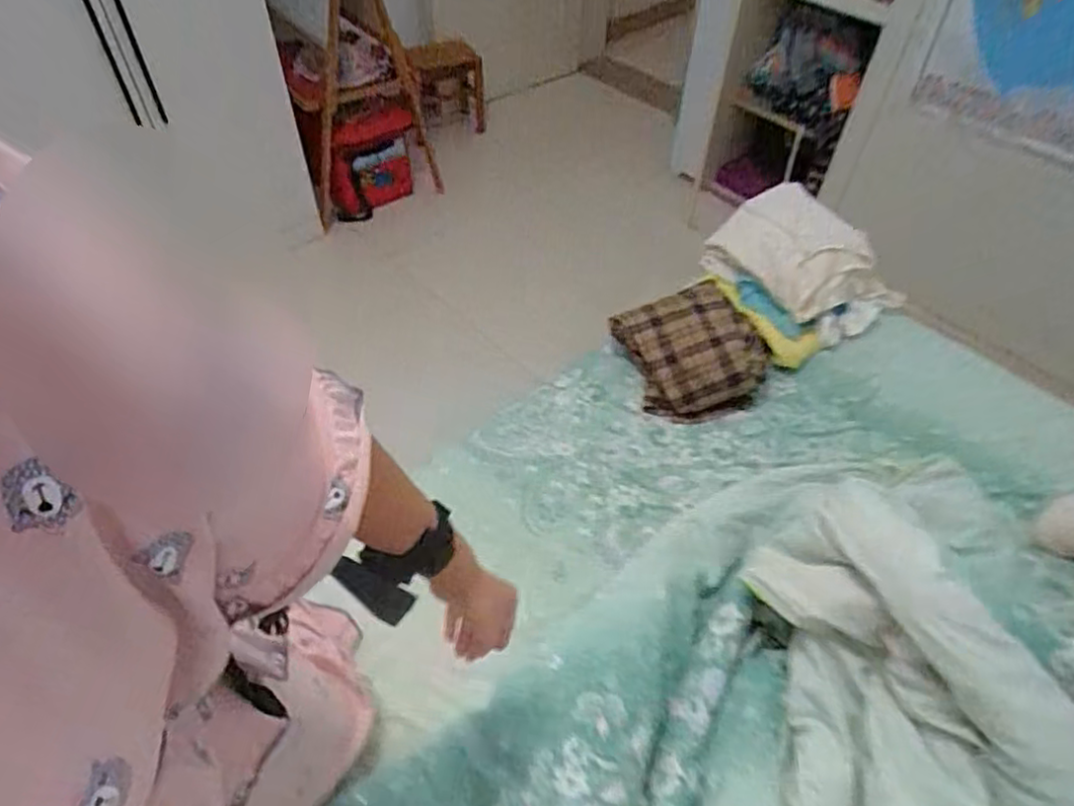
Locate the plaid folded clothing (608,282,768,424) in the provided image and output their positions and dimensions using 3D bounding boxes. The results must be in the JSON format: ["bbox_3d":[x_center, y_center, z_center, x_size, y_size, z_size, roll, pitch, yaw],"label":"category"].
[{"bbox_3d":[0.295,-0.101,1.240,0.267,0.118,0.239,-12,49,-11],"label":"plaid folded clothing"}]

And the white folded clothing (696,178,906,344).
[{"bbox_3d":[0.528,-0.278,1.368,0.256,0.177,0.343,-32,57,-25],"label":"white folded clothing"}]

